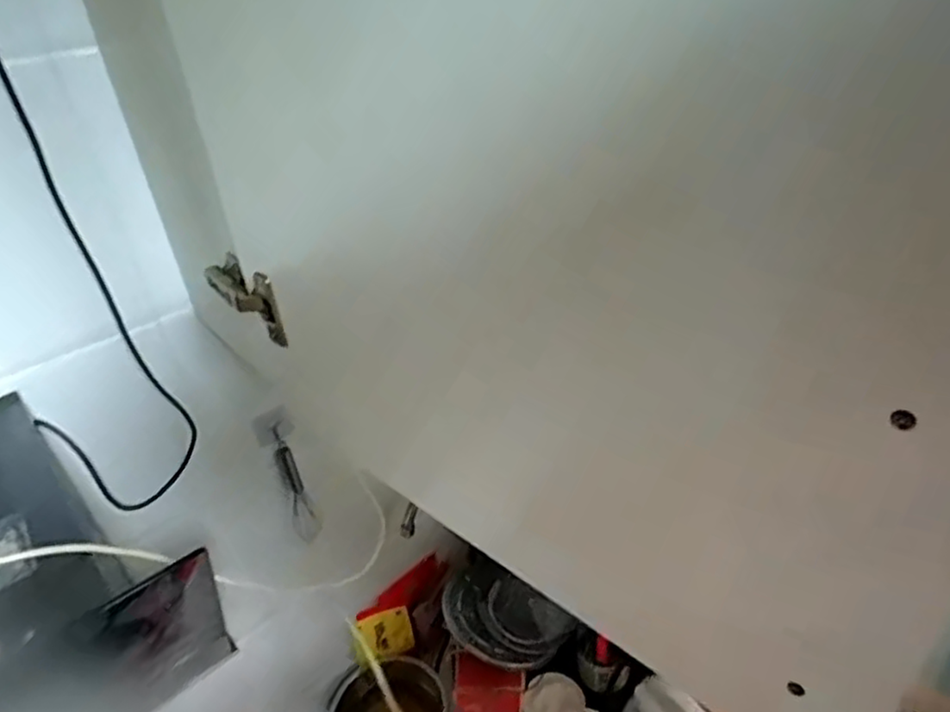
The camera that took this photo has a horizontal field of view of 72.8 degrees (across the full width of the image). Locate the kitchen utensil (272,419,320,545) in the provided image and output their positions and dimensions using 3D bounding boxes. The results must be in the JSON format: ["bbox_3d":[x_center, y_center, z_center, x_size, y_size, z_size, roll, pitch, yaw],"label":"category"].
[{"bbox_3d":[-0.289,0.207,1.020,0.033,0.224,0.034,24,44,36],"label":"kitchen utensil"}]

